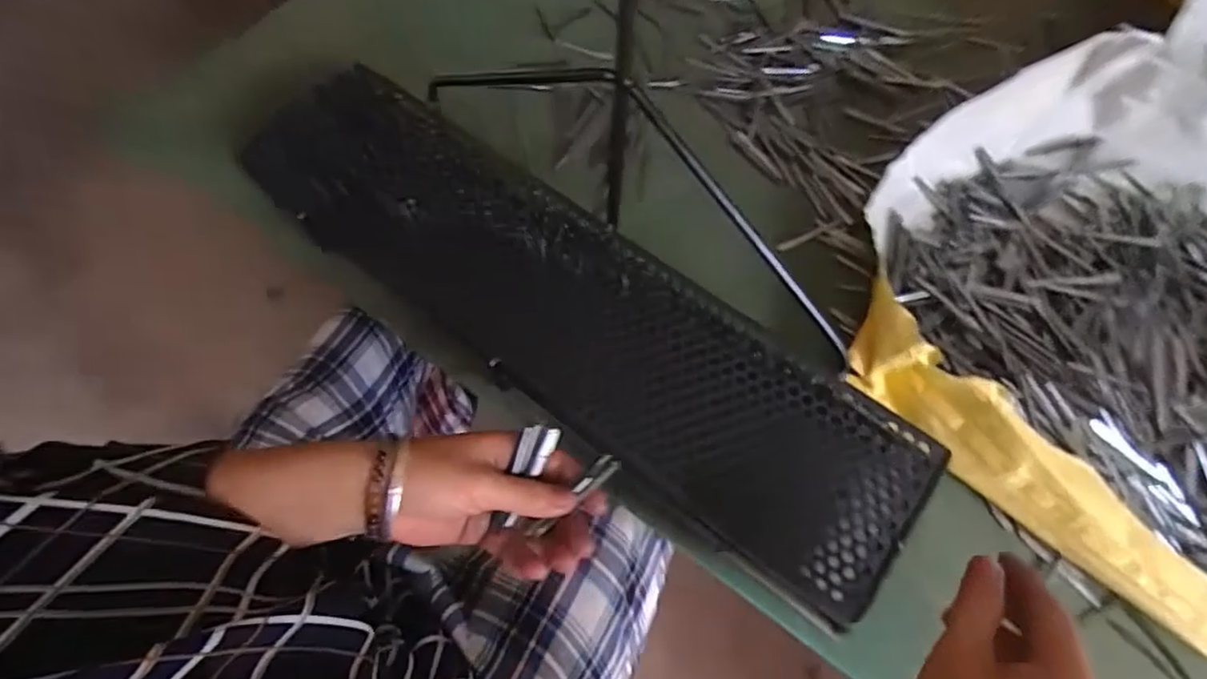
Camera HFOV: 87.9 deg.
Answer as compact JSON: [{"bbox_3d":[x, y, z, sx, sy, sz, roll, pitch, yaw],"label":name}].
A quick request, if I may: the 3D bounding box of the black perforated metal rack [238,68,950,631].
[{"bbox_3d":[-0.041,-0.031,0.504,0.599,0.059,0.150,36,72,14],"label":"black perforated metal rack"}]

